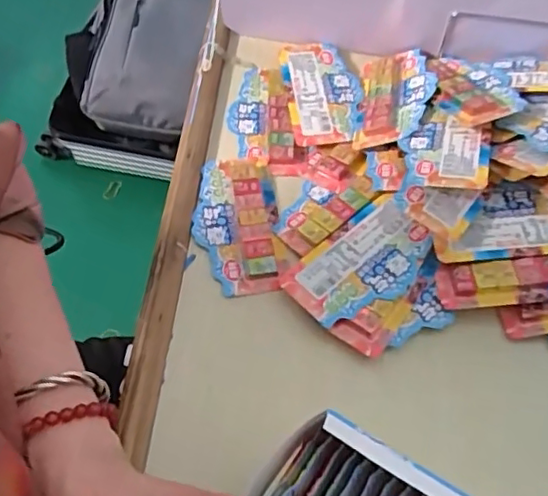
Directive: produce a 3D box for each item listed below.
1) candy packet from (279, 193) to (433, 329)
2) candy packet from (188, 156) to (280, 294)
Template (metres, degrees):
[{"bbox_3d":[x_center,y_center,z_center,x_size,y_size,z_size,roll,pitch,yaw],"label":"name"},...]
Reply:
[{"bbox_3d":[0.074,0.013,0.515,0.124,0.013,0.075,-39,65,-16],"label":"candy packet"},{"bbox_3d":[-0.035,-0.023,0.553,0.075,0.013,0.141,-2,59,-1],"label":"candy packet"}]

